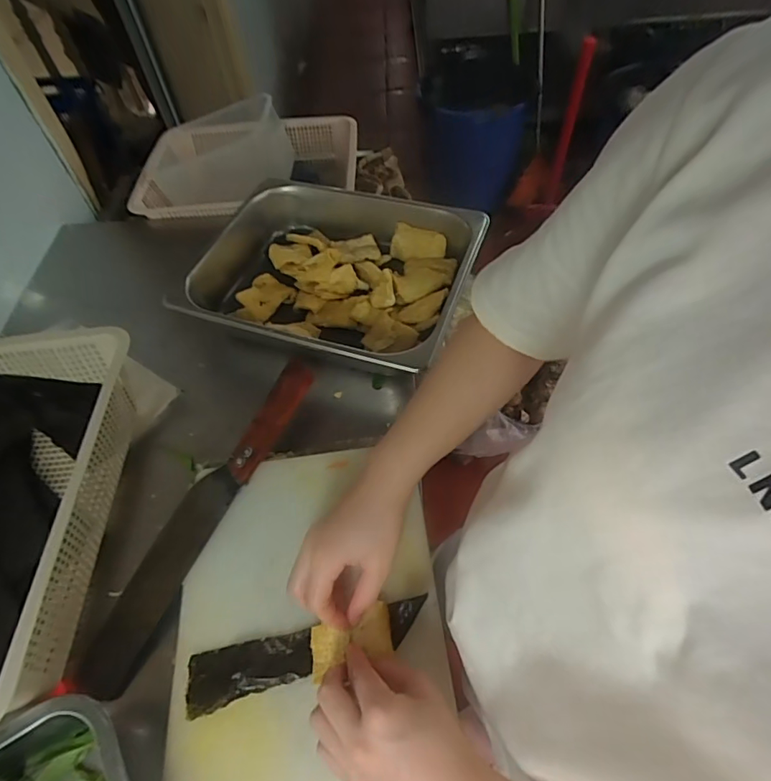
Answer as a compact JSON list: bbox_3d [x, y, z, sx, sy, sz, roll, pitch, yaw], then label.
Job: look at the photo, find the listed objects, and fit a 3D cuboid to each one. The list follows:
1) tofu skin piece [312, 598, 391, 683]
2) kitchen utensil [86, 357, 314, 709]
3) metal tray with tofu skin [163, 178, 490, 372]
[{"bbox_3d":[-0.028,0.198,0.397,0.068,0.007,0.036,-20,56,-4],"label":"tofu skin piece"},{"bbox_3d":[-0.164,0.104,0.463,0.049,0.032,0.325,19,58,17],"label":"kitchen utensil"},{"bbox_3d":[-0.071,-0.142,0.626,0.337,0.075,0.262,15,57,14],"label":"metal tray with tofu skin"}]

